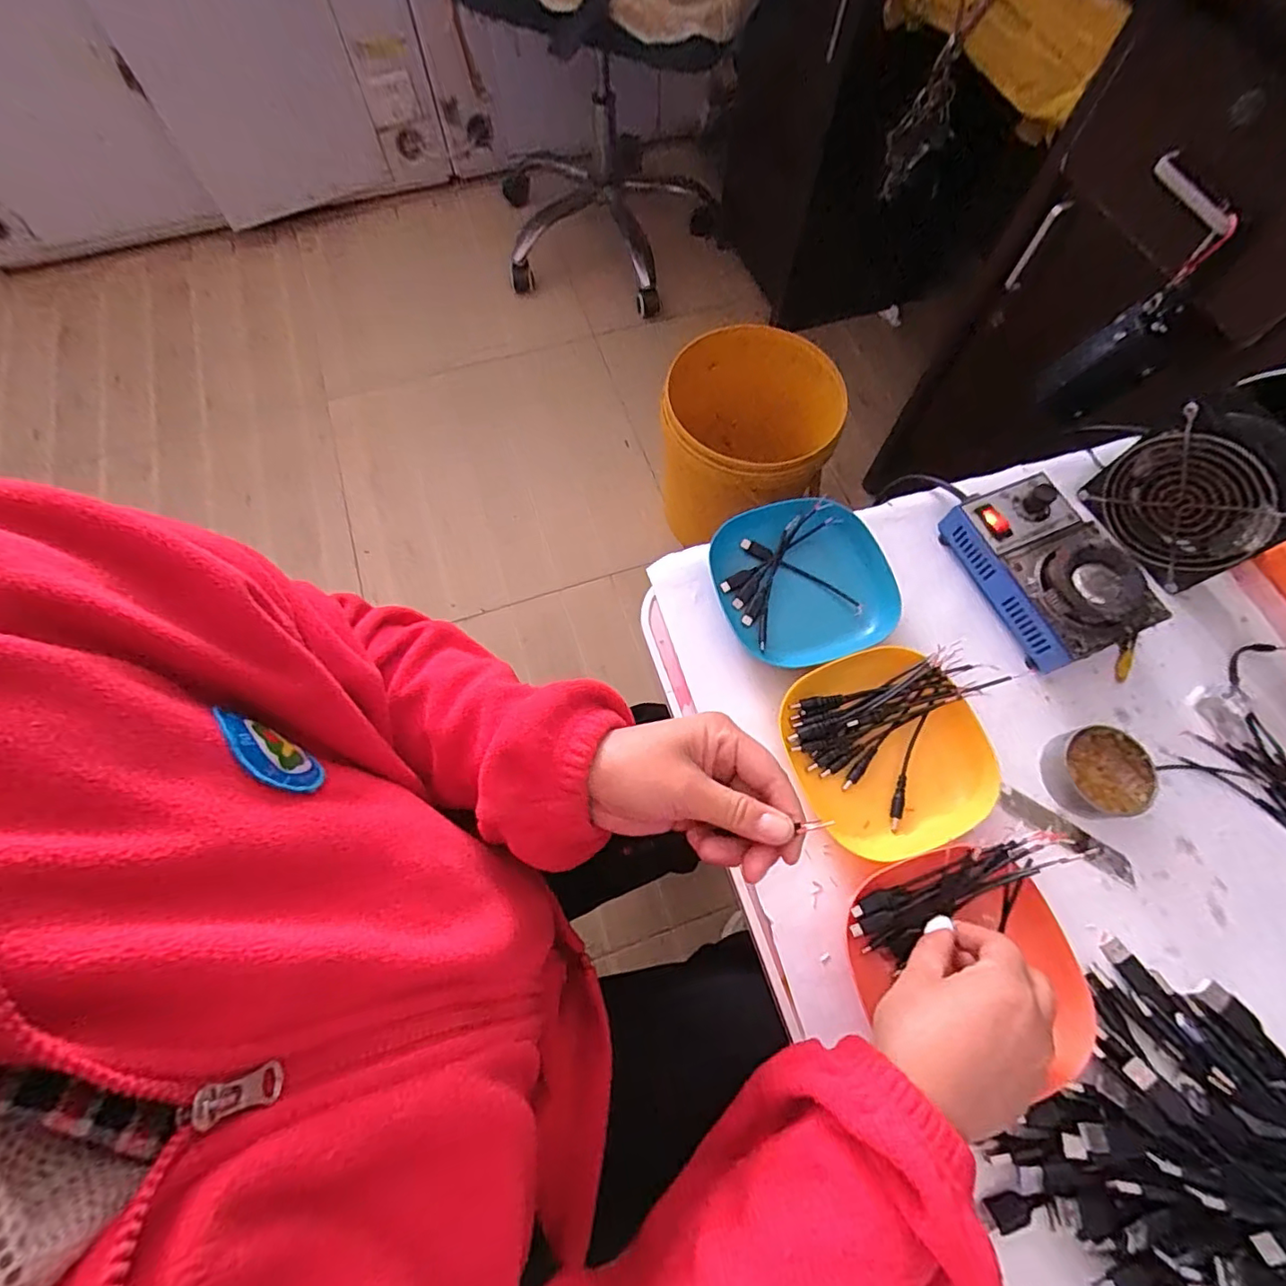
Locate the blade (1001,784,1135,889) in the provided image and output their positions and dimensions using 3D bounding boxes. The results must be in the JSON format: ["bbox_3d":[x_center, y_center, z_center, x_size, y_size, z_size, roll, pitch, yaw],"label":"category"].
[{"bbox_3d":[0.309,0.139,0.414,0.101,0.004,0.021,31,76,10],"label":"blade"}]

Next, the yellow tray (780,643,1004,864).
[{"bbox_3d":[0.179,0.078,0.417,0.130,0.023,0.141,-23,70,-9],"label":"yellow tray"}]

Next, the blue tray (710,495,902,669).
[{"bbox_3d":[0.134,-0.051,0.468,0.137,0.032,0.132,-17,70,-6],"label":"blue tray"}]

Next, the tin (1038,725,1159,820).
[{"bbox_3d":[0.334,0.095,0.417,0.061,0.024,0.062,0,69,0],"label":"tin"}]

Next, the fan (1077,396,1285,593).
[{"bbox_3d":[0.436,-0.114,0.448,0.035,0.117,0.114,-23,71,-9],"label":"fan"}]

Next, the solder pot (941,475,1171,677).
[{"bbox_3d":[0.325,-0.060,0.462,0.093,0.058,0.149,-21,70,-8],"label":"solder pot"}]

